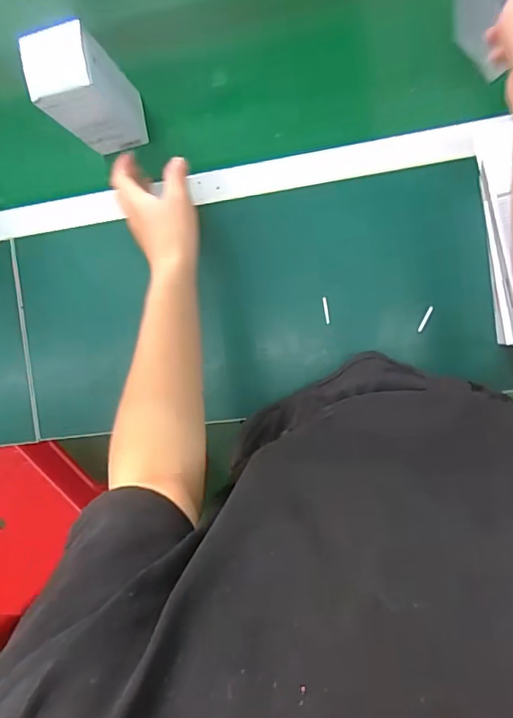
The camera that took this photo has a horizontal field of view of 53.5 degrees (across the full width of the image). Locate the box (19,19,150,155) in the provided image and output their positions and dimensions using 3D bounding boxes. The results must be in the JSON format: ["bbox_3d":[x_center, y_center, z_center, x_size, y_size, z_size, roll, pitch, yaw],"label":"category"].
[{"bbox_3d":[-0.193,-0.313,0.606,0.082,0.164,0.075,-16,89,10],"label":"box"}]

